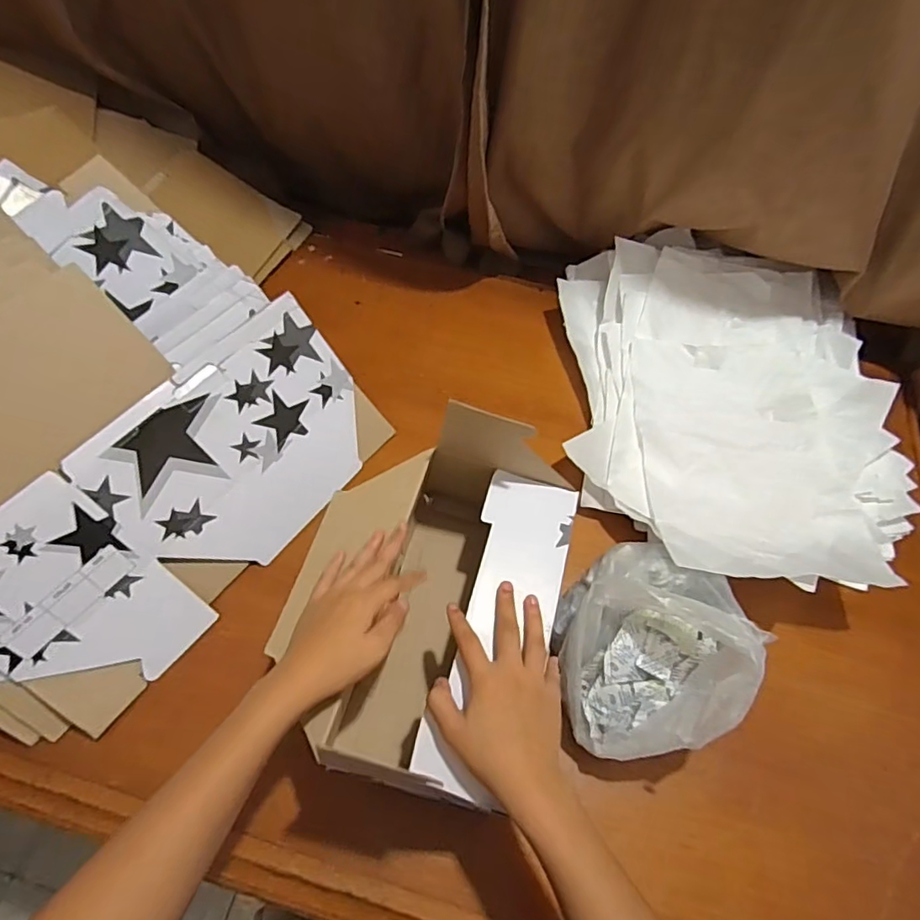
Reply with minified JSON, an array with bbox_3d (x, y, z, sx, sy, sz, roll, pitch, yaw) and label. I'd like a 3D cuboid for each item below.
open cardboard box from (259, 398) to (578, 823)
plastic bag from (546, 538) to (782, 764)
[{"bbox_3d":[-0.027,0.107,0.501,0.217,0.183,0.288,17,59,6],"label":"open cardboard box"},{"bbox_3d":[0.171,0.159,0.512,0.159,0.136,0.186,-6,59,-8],"label":"plastic bag"}]

